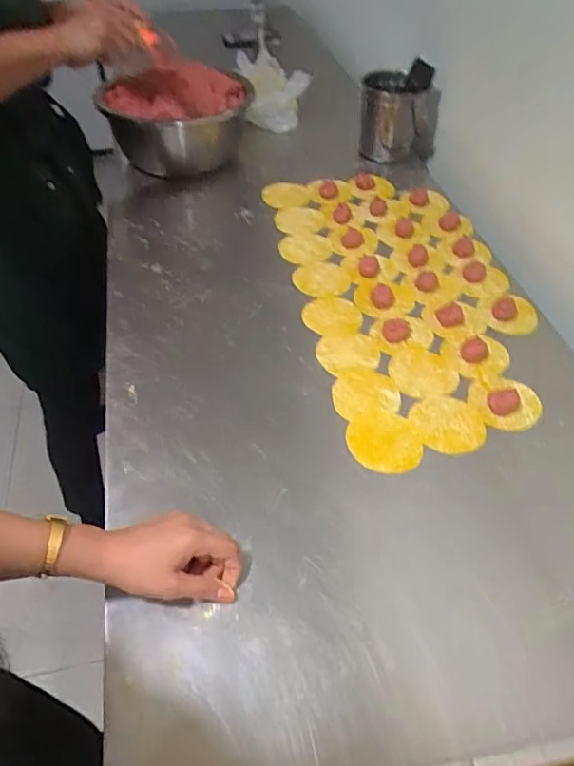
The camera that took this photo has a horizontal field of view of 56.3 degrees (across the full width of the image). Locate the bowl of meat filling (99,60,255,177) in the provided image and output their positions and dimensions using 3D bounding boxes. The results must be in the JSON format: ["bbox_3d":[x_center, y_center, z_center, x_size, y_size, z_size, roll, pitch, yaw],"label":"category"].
[{"bbox_3d":[-0.216,-0.530,1.084,0.286,0.162,0.330,-9,49,-9],"label":"bowl of meat filling"}]

